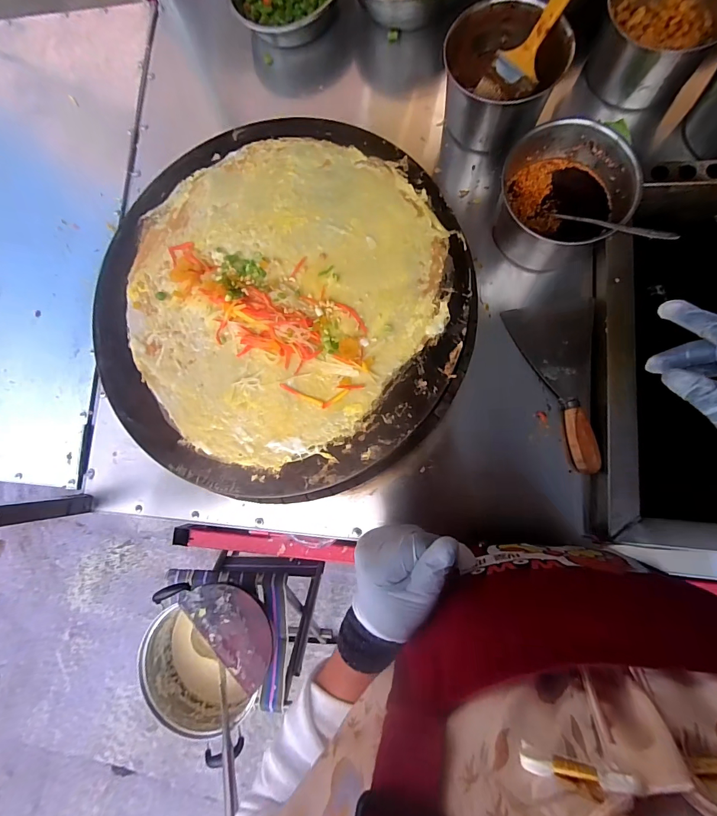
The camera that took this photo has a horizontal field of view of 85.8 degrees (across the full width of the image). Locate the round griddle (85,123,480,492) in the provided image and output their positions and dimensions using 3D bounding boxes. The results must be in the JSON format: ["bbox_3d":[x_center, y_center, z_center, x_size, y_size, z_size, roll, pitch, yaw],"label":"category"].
[{"bbox_3d":[-0.090,-0.118,0.437,0.432,0.031,0.404,-1,84,6],"label":"round griddle"}]

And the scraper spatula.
[{"bbox_3d":[0.254,-0.033,0.477,0.110,0.033,0.208,-7,84,5],"label":"scraper spatula"}]

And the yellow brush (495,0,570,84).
[{"bbox_3d":[0.224,-0.456,0.448,0.012,0.137,0.055,-31,79,-40],"label":"yellow brush"}]

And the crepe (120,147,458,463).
[{"bbox_3d":[-0.090,-0.132,0.426,0.352,0.009,0.334,-1,84,6],"label":"crepe"}]

